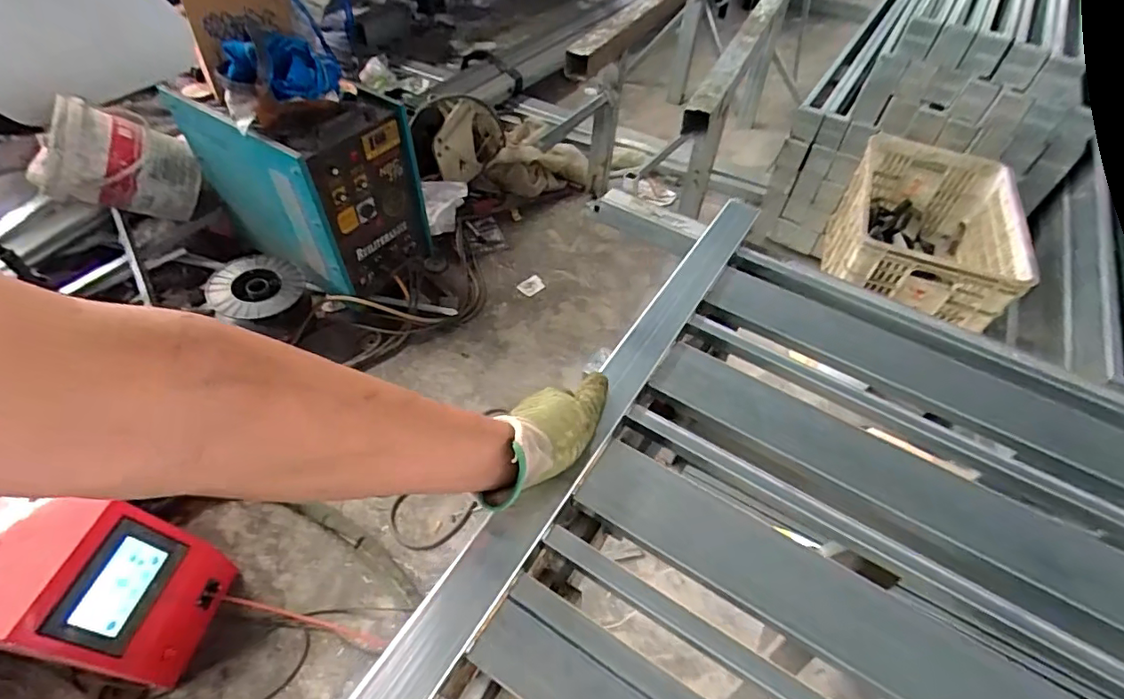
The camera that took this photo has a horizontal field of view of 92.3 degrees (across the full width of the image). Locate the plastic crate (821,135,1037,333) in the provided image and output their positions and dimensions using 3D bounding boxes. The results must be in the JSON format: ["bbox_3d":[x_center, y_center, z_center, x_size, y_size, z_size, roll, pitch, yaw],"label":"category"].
[{"bbox_3d":[0.886,-0.277,1.358,0.346,0.235,0.515,18,52,11],"label":"plastic crate"}]

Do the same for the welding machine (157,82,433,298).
[{"bbox_3d":[-0.789,-0.555,1.694,0.610,0.560,0.436,28,54,19],"label":"welding machine"}]

